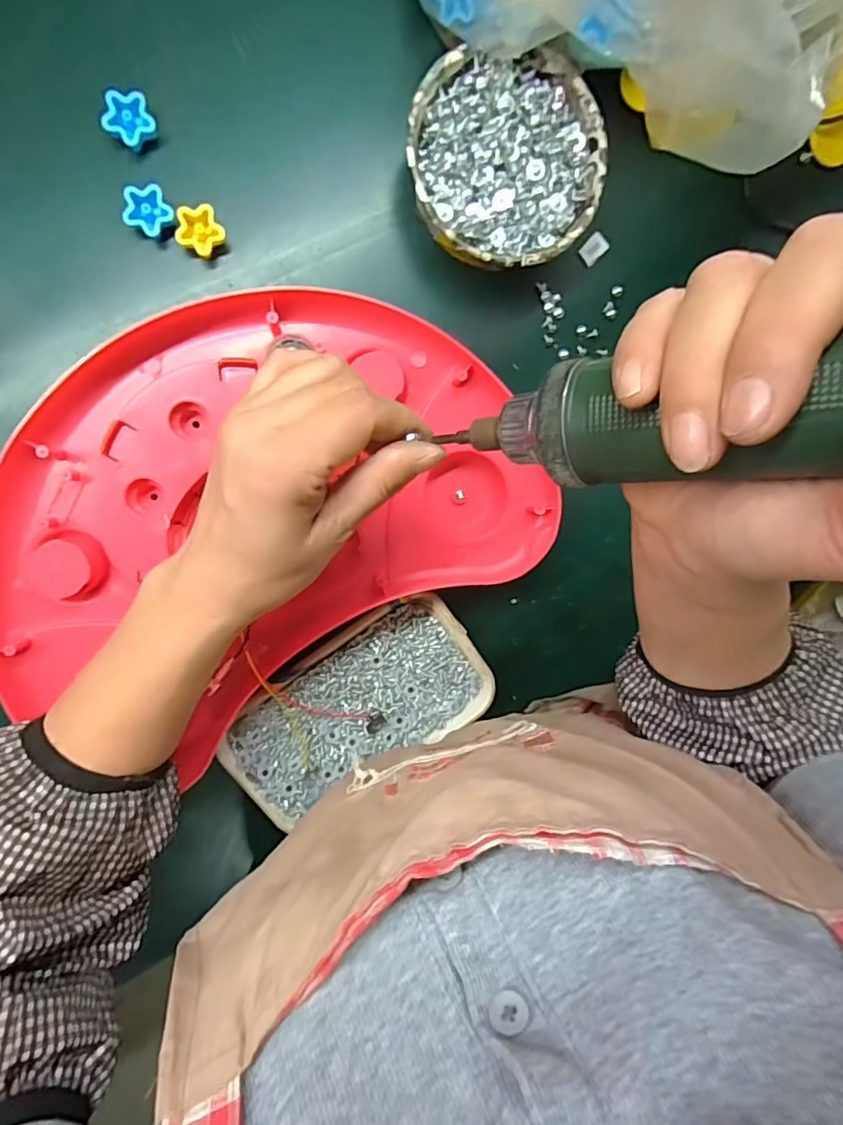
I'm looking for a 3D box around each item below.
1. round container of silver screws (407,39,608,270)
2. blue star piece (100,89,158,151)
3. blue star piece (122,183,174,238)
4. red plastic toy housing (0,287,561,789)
[{"bbox_3d":[0.049,-0.231,0.331,0.111,0.043,0.108,-1,98,-10],"label":"round container of silver screws"},{"bbox_3d":[-0.164,-0.247,0.309,0.027,0.017,0.025,-36,102,-3],"label":"blue star piece"},{"bbox_3d":[-0.157,-0.201,0.316,0.024,0.015,0.026,39,90,-12],"label":"blue star piece"},{"bbox_3d":[-0.099,-0.030,0.327,0.321,0.046,0.220,-30,99,-3],"label":"red plastic toy housing"}]

